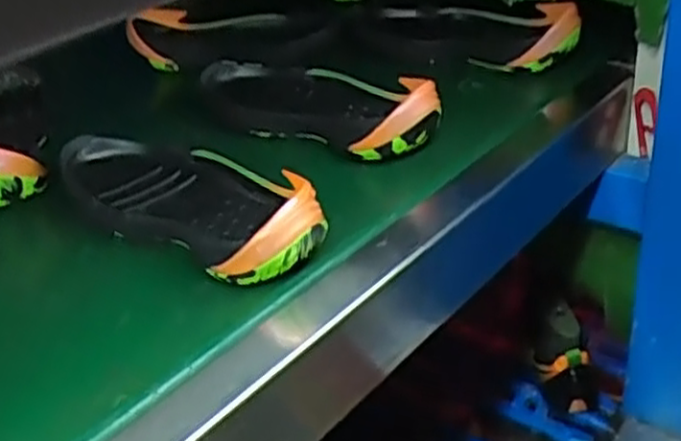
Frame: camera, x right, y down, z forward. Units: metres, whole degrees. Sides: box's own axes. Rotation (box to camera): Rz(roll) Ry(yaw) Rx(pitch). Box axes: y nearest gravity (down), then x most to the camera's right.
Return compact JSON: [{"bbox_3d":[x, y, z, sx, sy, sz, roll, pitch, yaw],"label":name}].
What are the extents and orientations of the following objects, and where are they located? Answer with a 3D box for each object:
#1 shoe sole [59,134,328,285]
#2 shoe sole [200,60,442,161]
[{"bbox_3d":[-0.100,-0.020,0.558,0.231,0.053,0.108,20,41,34],"label":"shoe sole"},{"bbox_3d":[-0.021,-0.116,0.700,0.268,0.054,0.107,25,44,38],"label":"shoe sole"}]

